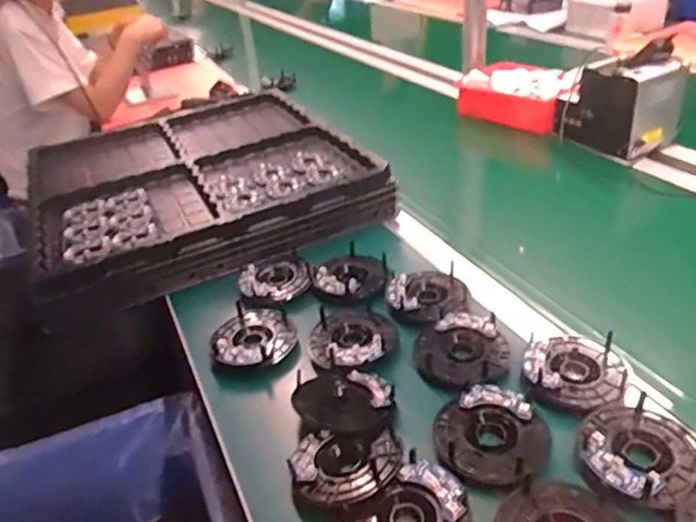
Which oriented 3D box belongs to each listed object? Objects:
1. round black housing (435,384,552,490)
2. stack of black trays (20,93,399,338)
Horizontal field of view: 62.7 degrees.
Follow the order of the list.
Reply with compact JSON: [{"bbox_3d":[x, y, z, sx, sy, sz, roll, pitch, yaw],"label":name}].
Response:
[{"bbox_3d":[0.132,0.158,0.525,0.097,0.023,0.096,-5,33,3],"label":"round black housing"},{"bbox_3d":[-0.285,-0.161,1.045,0.535,0.079,0.592,-19,34,-18],"label":"stack of black trays"}]

